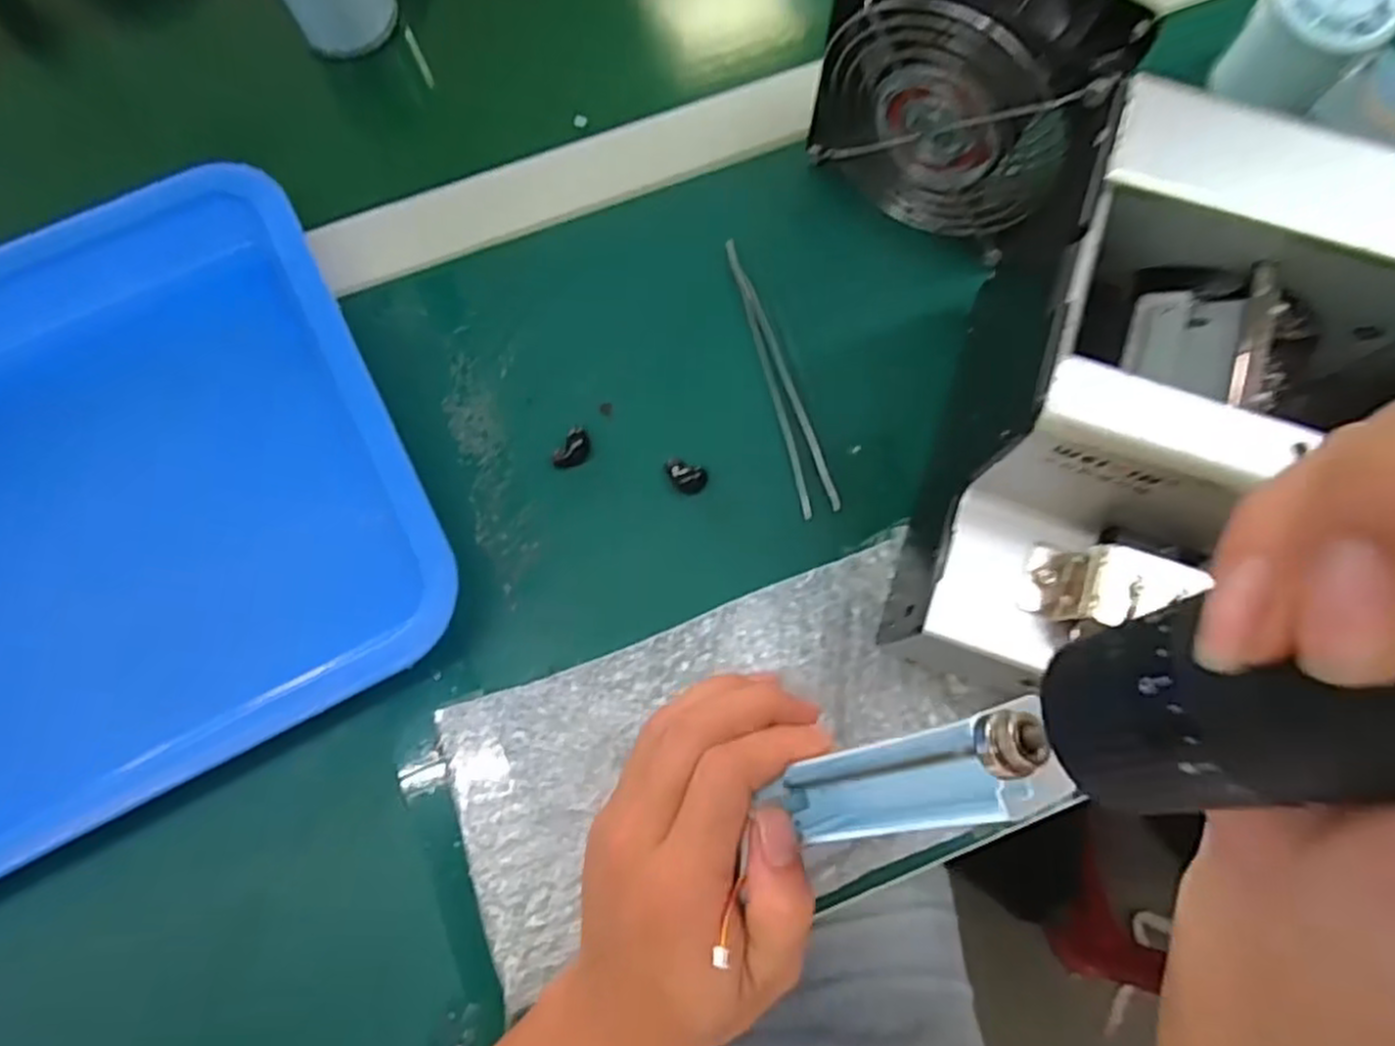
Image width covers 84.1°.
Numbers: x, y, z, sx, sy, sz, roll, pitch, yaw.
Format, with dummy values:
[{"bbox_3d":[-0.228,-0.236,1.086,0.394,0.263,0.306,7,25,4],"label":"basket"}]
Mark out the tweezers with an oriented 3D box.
[{"bbox_3d":[0.040,-0.072,0.369,0.017,0.007,0.141,-14,78,-3],"label":"tweezers"}]

